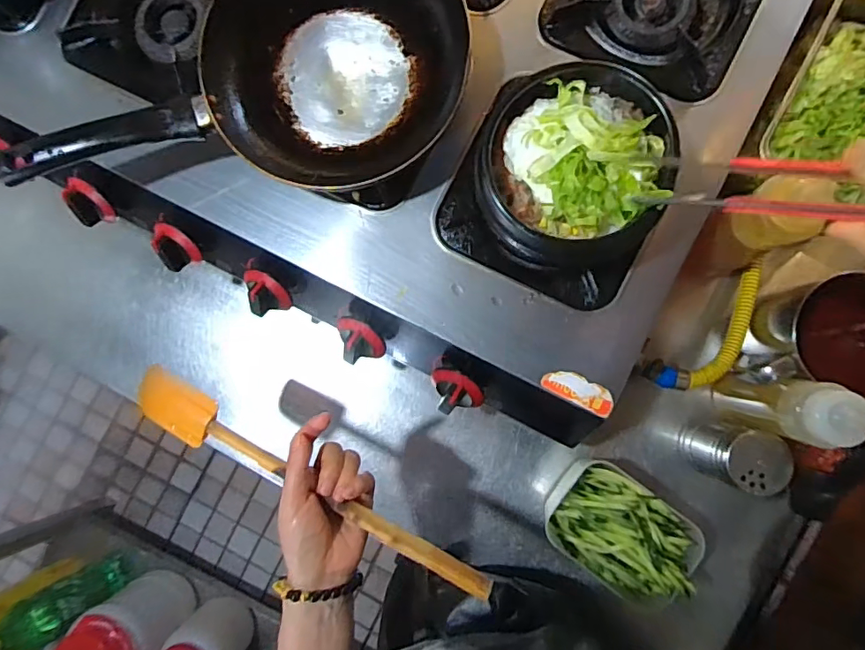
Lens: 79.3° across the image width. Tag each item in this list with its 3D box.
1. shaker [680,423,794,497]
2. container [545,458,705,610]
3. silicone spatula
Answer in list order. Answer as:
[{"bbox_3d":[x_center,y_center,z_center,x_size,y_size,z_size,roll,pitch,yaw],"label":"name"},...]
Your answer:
[{"bbox_3d":[0.319,0.138,0.560,0.058,0.120,0.058,0,86,4],"label":"shaker"},{"bbox_3d":[0.195,0.215,0.558,0.157,0.096,0.104,38,89,6],"label":"container"},{"bbox_3d":[-0.103,0.124,0.418,0.327,0.018,0.042,27,88,9],"label":"silicone spatula"}]

